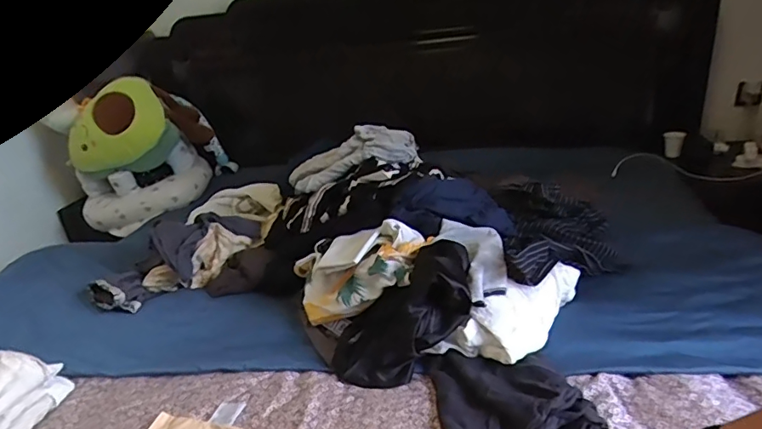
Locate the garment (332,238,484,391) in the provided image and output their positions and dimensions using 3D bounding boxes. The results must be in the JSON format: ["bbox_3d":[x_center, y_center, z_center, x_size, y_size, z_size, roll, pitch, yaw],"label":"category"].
[{"bbox_3d":[0.034,0.166,0.833,0.249,0.182,0.128,-12,26,-11],"label":"garment"}]

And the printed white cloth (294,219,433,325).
[{"bbox_3d":[-0.058,0.105,0.941,0.295,0.092,0.188,-30,40,25],"label":"printed white cloth"}]

